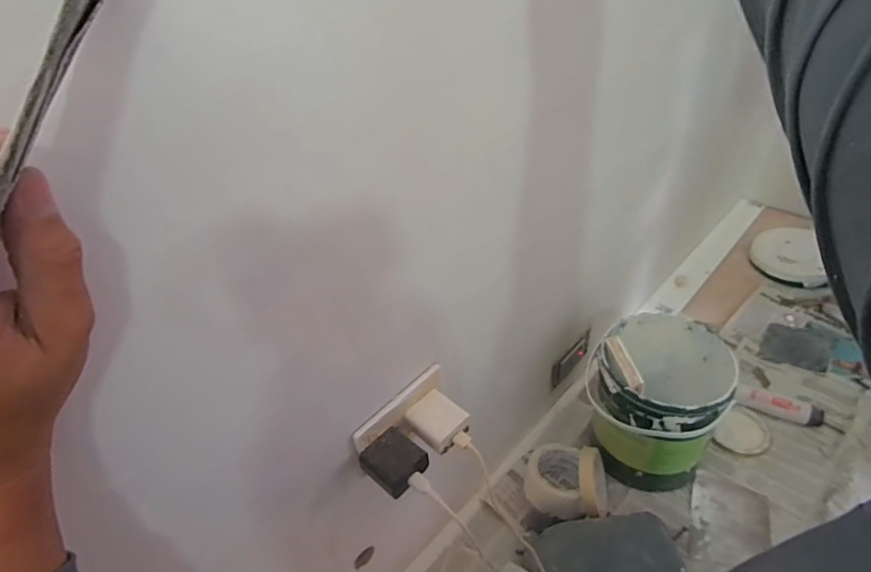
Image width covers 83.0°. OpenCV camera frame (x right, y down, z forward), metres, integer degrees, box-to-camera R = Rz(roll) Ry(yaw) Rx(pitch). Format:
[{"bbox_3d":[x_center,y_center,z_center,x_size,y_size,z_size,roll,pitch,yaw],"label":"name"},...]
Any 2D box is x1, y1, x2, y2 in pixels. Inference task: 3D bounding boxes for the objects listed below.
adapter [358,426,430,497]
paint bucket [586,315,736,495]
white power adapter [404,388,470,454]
[{"bbox_3d":[-0.040,0.169,0.485,0.054,0.027,0.057,29,52,35],"label":"adapter"},{"bbox_3d":[0.327,0.169,0.736,0.171,0.207,0.175,-4,41,4],"label":"paint bucket"},{"bbox_3d":[0.001,0.139,0.513,0.050,0.025,0.054,-33,47,-27],"label":"white power adapter"}]

